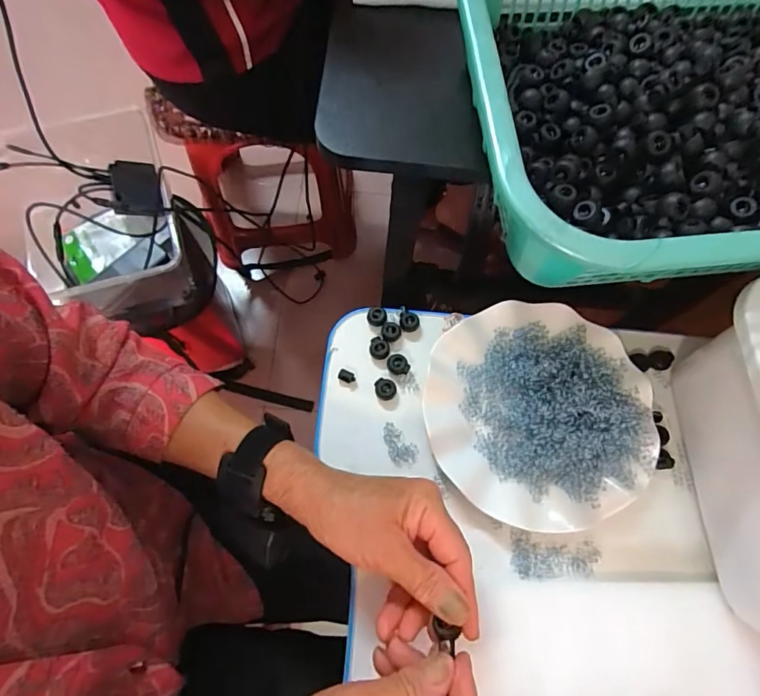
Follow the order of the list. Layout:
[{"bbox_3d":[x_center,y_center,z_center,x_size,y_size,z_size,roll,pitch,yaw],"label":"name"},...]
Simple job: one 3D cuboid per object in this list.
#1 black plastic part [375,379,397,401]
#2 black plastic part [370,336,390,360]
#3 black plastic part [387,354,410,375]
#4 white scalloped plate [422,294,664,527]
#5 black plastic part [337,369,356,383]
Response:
[{"bbox_3d":[0.005,0.035,0.391,0.017,0.007,0.018,-5,71,-3],"label":"black plastic part"},{"bbox_3d":[0.000,0.000,0.403,0.017,0.005,0.020,-4,71,-2],"label":"black plastic part"},{"bbox_3d":[0.016,0.015,0.400,0.018,0.014,0.015,-6,71,-3],"label":"black plastic part"},{"bbox_3d":[0.129,0.049,0.375,0.177,0.028,0.177,0,71,-1],"label":"white scalloped plate"},{"bbox_3d":[-0.029,0.024,0.396,0.015,0.006,0.010,19,72,6],"label":"black plastic part"}]

